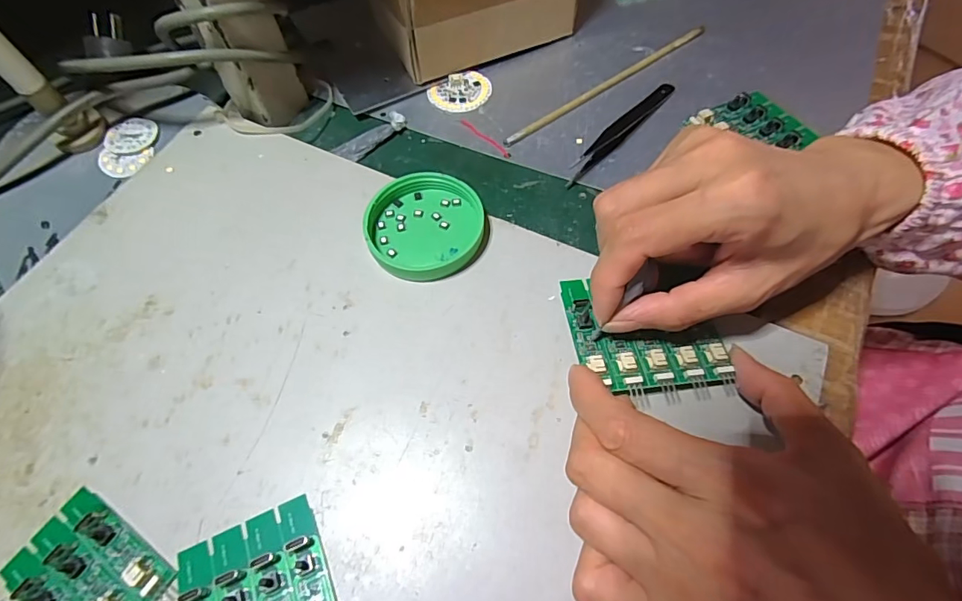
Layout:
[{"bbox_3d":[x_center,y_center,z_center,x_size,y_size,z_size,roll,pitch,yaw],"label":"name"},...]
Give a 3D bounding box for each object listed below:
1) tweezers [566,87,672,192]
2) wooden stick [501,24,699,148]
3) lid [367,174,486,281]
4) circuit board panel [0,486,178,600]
[{"bbox_3d":[0.090,-0.110,0.310,0.014,0.005,0.111,37,68,20],"label":"tweezers"},{"bbox_3d":[0.091,-0.151,0.332,0.182,0.007,0.008,-33,65,-16],"label":"wooden stick"},{"bbox_3d":[-0.030,-0.042,0.264,0.060,0.016,0.062,-1,60,1],"label":"lid"},{"bbox_3d":[-0.157,0.109,0.190,0.066,0.008,0.040,29,65,17],"label":"circuit board panel"}]

